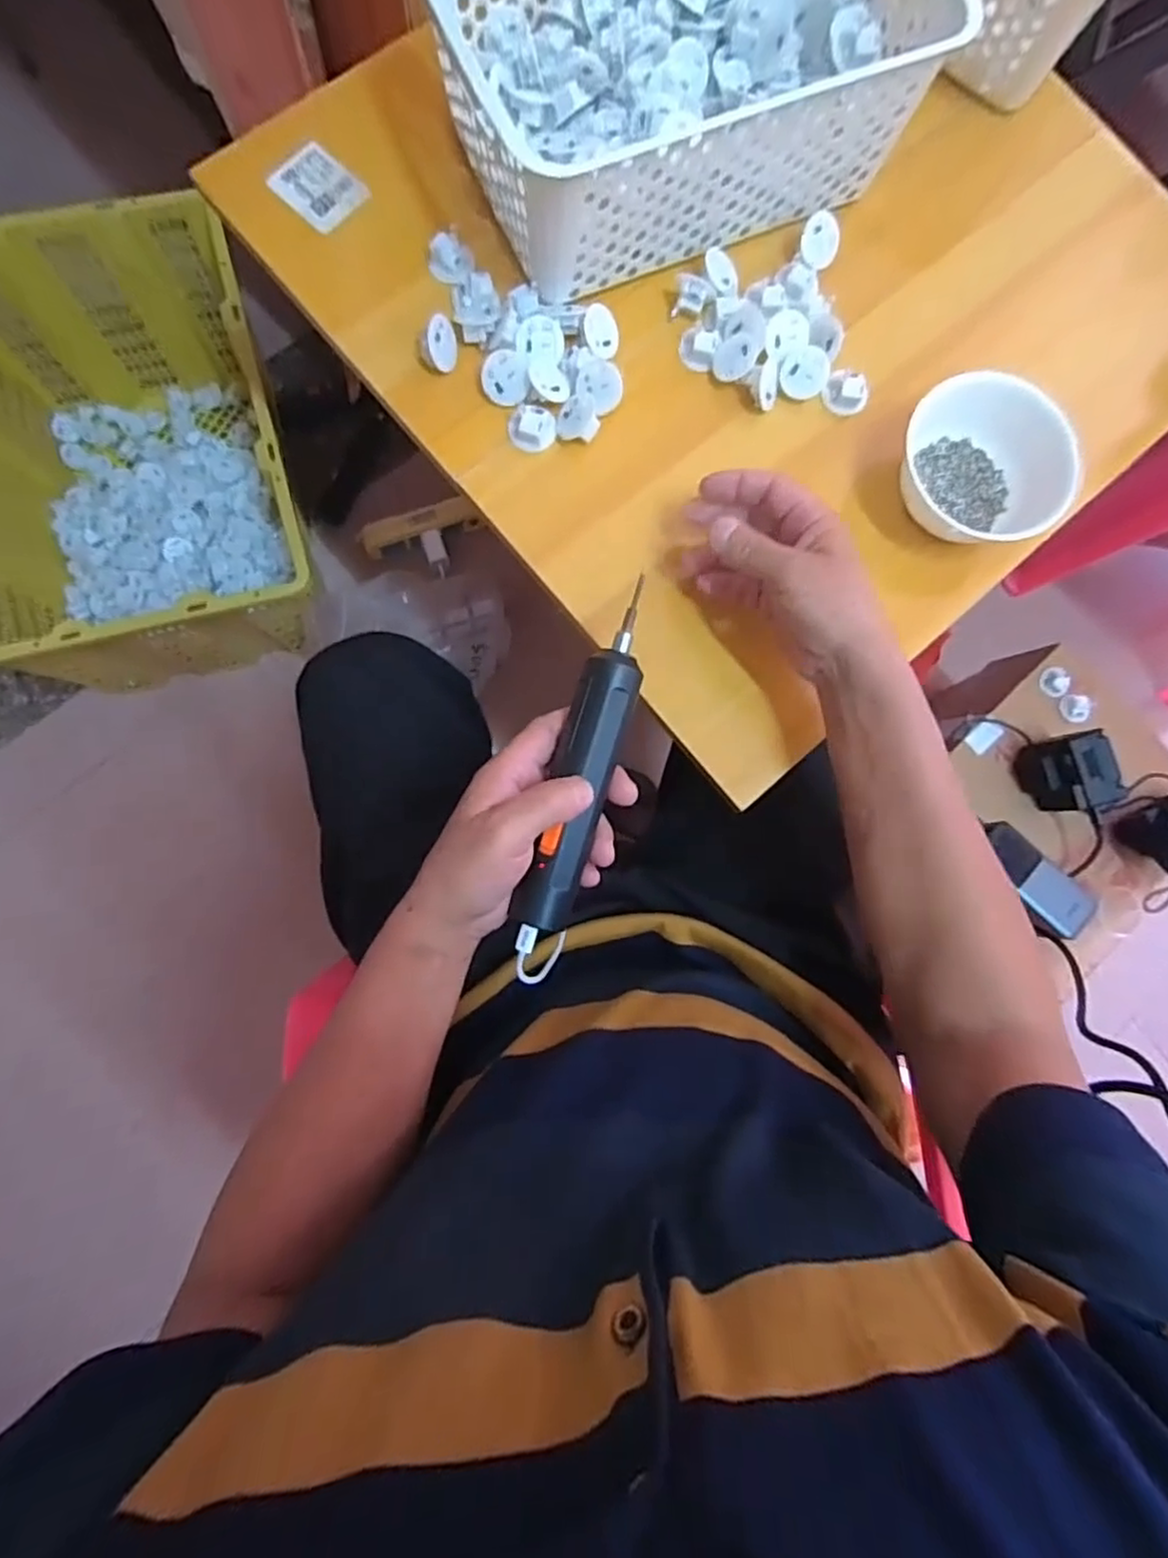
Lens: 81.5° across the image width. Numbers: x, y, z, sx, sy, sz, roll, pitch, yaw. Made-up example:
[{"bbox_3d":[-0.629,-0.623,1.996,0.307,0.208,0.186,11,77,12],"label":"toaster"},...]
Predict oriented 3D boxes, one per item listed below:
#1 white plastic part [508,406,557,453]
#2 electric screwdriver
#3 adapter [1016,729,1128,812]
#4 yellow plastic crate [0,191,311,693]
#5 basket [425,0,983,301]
[{"bbox_3d":[-0.036,-0.243,0.470,0.030,0.015,0.027,-30,87,-7],"label":"white plastic part"},{"bbox_3d":[-0.002,0.005,0.396,0.034,0.026,0.230,15,89,-3],"label":"electric screwdriver"},{"bbox_3d":[0.514,-0.006,0.722,0.052,0.093,0.080,-16,85,-6],"label":"adapter"},{"bbox_3d":[-0.534,-0.379,0.842,0.347,0.275,0.499,-16,85,-6],"label":"yellow plastic crate"},{"bbox_3d":[0.063,-0.478,0.451,0.305,0.102,0.204,-25,86,-7],"label":"basket"}]

